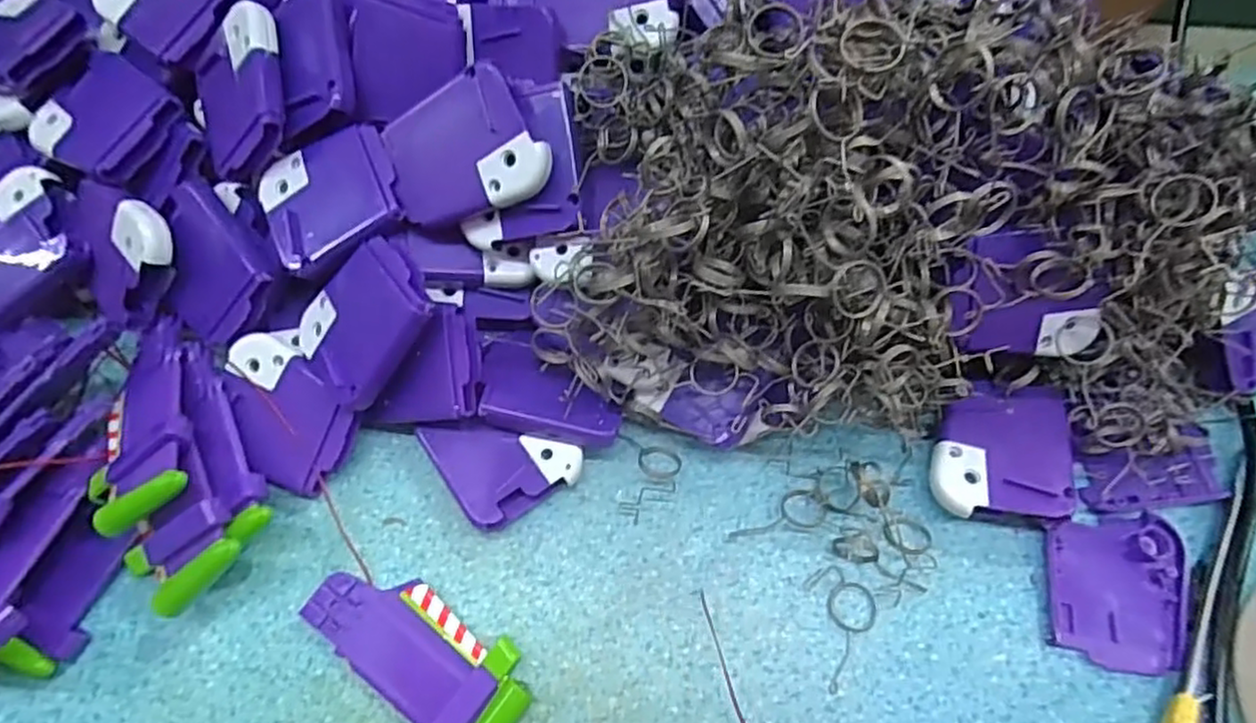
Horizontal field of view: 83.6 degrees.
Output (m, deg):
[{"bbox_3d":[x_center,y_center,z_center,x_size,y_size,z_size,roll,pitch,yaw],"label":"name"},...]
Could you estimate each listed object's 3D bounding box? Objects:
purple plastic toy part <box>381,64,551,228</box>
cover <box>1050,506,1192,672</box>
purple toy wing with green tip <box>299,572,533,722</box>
[{"bbox_3d":[-0.064,-0.079,0.270,0.060,0.006,0.050,-26,92,20],"label":"purple plastic toy part"},{"bbox_3d":[0.192,0.088,0.276,0.050,0.007,0.060,13,69,4],"label":"cover"},{"bbox_3d":[-0.078,0.109,0.266,0.088,0.011,0.042,39,73,13],"label":"purple toy wing with green tip"}]

